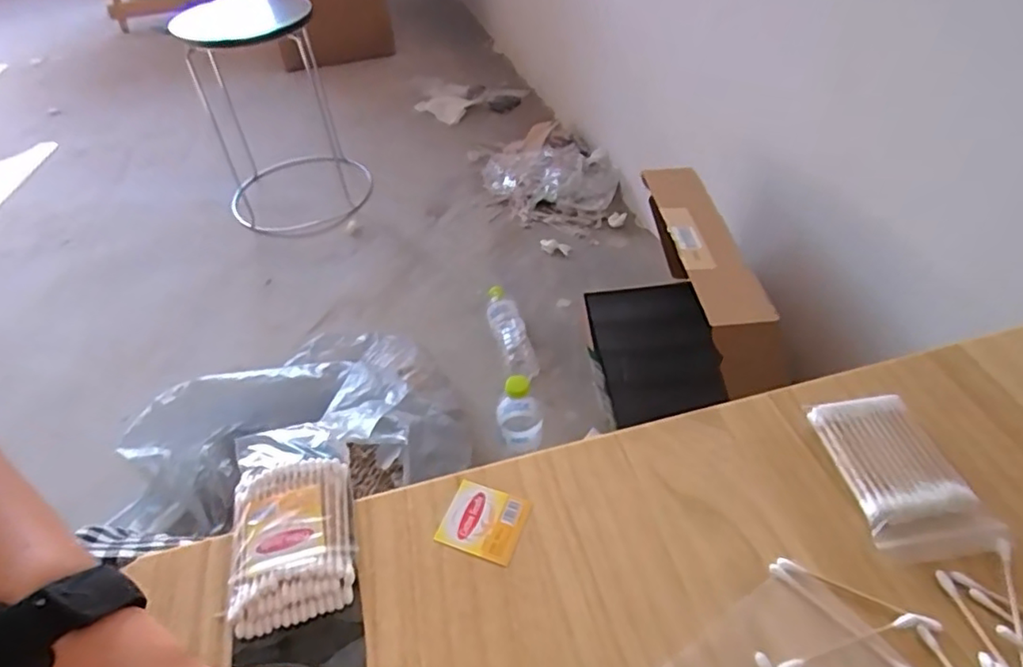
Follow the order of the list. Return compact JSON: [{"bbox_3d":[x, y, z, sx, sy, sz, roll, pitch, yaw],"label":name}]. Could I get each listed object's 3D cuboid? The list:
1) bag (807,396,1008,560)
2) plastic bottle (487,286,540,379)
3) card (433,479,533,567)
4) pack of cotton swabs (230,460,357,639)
[{"bbox_3d":[0.208,0.075,0.323,0.059,0.015,0.090,-7,46,-1],"label":"bag"},{"bbox_3d":[-0.007,-0.004,1.143,0.062,0.058,0.229,-12,45,-13],"label":"plastic bottle"},{"bbox_3d":[-0.015,0.101,0.327,0.043,0.004,0.039,13,49,17],"label":"card"},{"bbox_3d":[-0.116,0.110,0.322,0.061,0.012,0.088,-12,47,-7],"label":"pack of cotton swabs"}]

